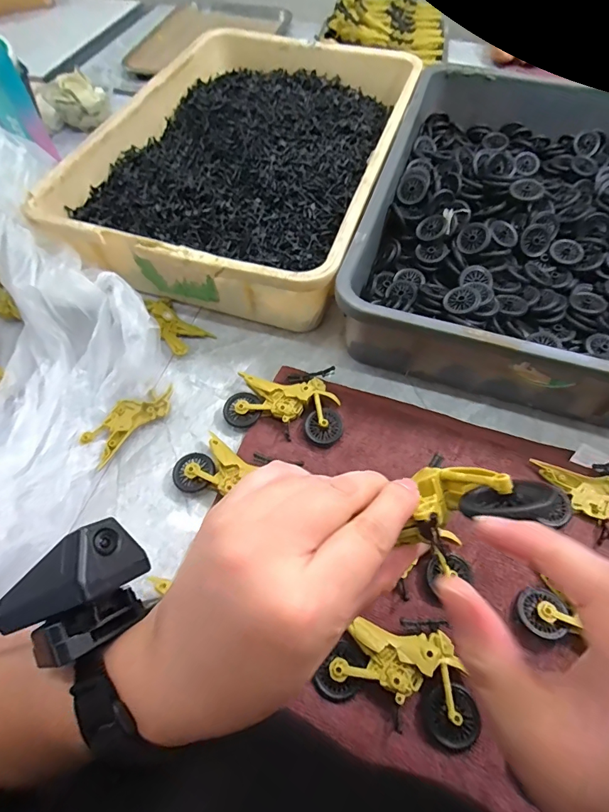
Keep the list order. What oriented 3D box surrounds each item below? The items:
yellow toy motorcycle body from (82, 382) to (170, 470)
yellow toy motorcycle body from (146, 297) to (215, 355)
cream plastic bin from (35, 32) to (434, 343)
[{"bbox_3d":[-0.173,0.014,0.414,0.039,0.014,0.096,39,68,21],"label":"yellow toy motorcycle body"},{"bbox_3d":[-0.150,-0.096,0.478,0.045,0.021,0.083,-39,66,-19],"label":"yellow toy motorcycle body"},{"bbox_3d":[-0.066,-0.345,0.576,0.357,0.095,0.525,14,61,10],"label":"cream plastic bin"}]

